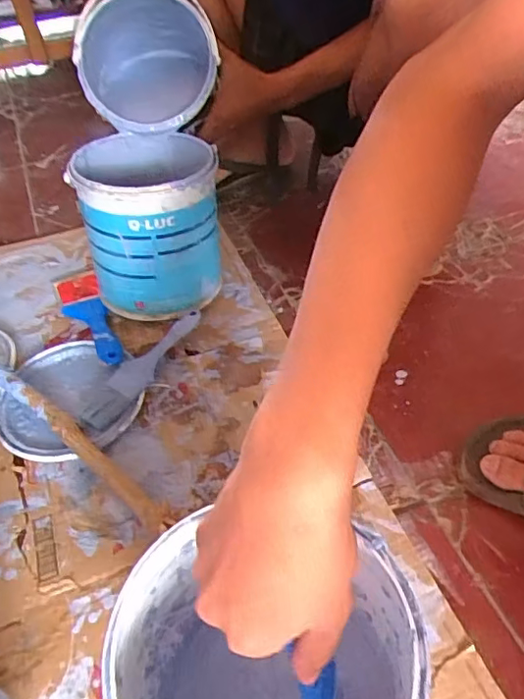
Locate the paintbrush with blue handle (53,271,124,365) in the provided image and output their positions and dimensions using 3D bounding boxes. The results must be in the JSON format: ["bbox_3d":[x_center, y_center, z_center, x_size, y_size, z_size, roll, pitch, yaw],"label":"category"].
[{"bbox_3d":[-0.236,-0.046,0.758,0.056,0.035,0.226,-22,48,-15],"label":"paintbrush with blue handle"}]

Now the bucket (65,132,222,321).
[{"bbox_3d":[-0.138,-0.162,0.744,0.171,0.201,0.188,-9,46,-2],"label":"bucket"}]

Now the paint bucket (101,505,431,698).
[{"bbox_3d":[0.005,0.228,0.373,0.178,0.174,0.160,4,47,10],"label":"paint bucket"}]

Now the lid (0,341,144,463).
[{"bbox_3d":[-0.233,0.058,0.664,0.169,0.026,0.163,-3,46,3],"label":"lid"}]

